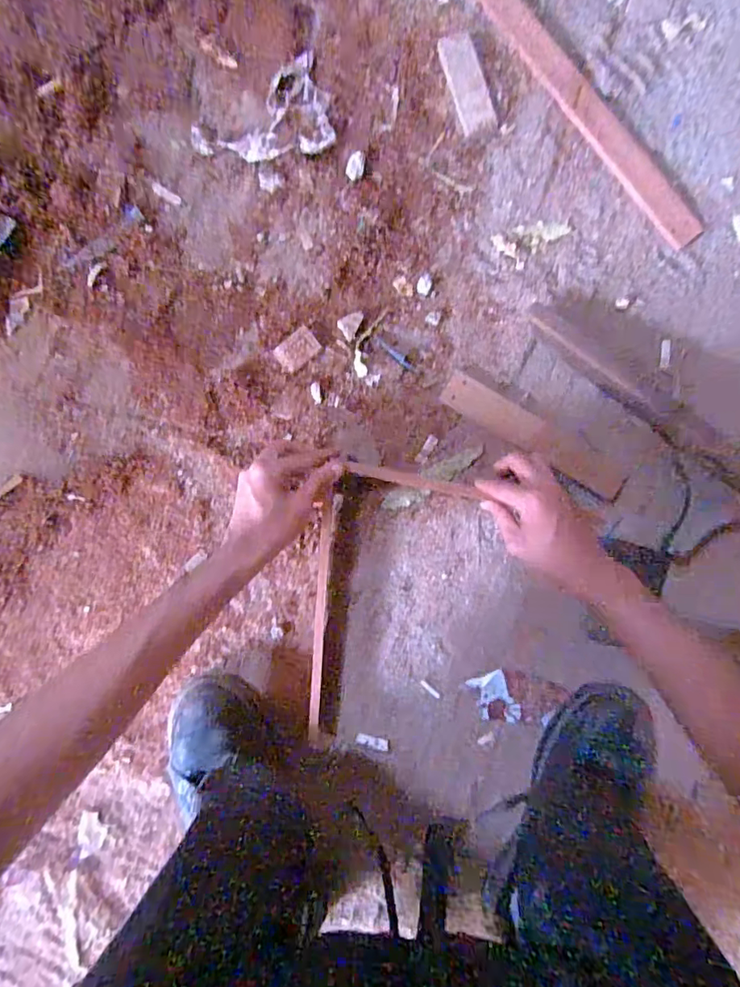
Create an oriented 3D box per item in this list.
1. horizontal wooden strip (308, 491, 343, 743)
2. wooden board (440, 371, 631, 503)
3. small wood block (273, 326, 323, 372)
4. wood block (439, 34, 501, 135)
[{"bbox_3d":[-0.048,0.129,0.527,0.014,0.037,0.251,5,89,0],"label":"horizontal wooden strip"},{"bbox_3d":[0.176,-0.062,0.553,0.211,0.014,0.042,30,89,0],"label":"wooden board"},{"bbox_3d":[-0.078,-0.154,0.552,0.046,0.005,0.031,-39,89,-1],"label":"small wood block"},{"bbox_3d":[0.106,-0.445,0.558,0.039,0.005,0.108,-16,89,-1],"label":"wood block"}]

